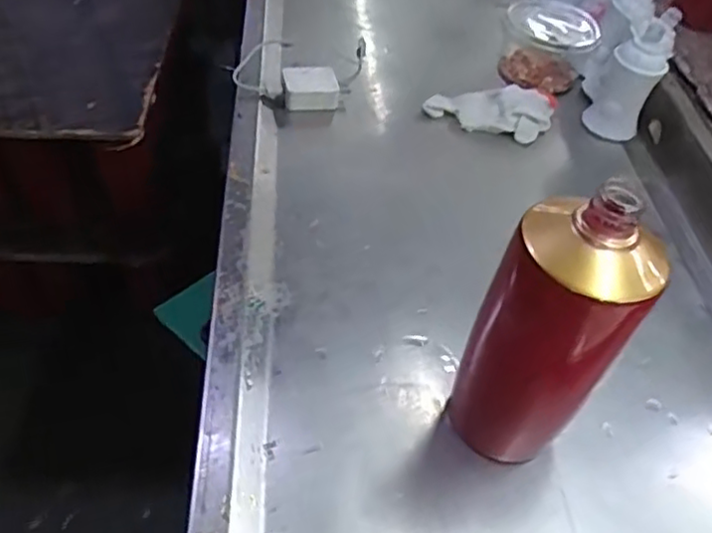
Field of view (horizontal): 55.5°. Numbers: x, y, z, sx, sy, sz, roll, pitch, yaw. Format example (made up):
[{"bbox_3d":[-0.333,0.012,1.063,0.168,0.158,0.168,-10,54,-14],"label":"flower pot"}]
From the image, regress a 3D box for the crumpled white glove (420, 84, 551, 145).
[{"bbox_3d":[0.150,-0.166,0.732,0.143,0.018,0.077,-5,48,-11],"label":"crumpled white glove"}]

